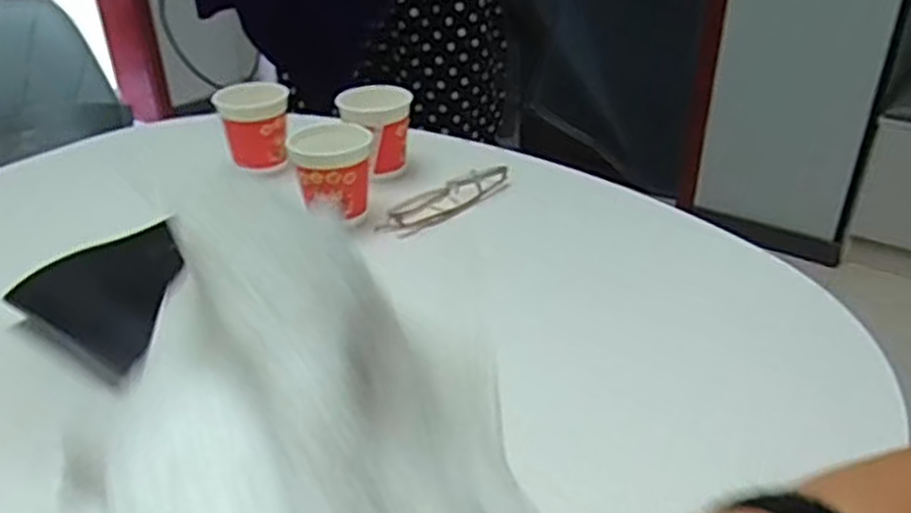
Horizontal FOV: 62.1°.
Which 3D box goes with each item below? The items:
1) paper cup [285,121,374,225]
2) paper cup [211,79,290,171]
[{"bbox_3d":[-0.102,-0.072,0.635,0.064,0.076,0.066,0,31,1],"label":"paper cup"},{"bbox_3d":[-0.193,-0.127,0.728,0.066,0.067,0.064,-8,32,-12],"label":"paper cup"}]

